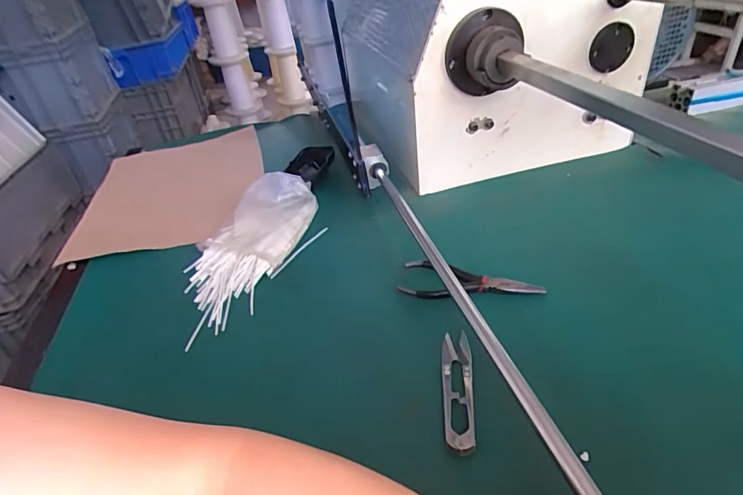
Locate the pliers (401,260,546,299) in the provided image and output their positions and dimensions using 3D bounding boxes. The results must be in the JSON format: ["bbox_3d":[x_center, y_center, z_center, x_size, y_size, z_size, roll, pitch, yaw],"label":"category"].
[{"bbox_3d":[0.091,0.032,0.403,0.127,0.015,0.047,6,37,18],"label":"pliers"}]

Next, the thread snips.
[{"bbox_3d":[0.063,0.101,0.318,0.022,0.012,0.106,-1,36,9],"label":"thread snips"}]

